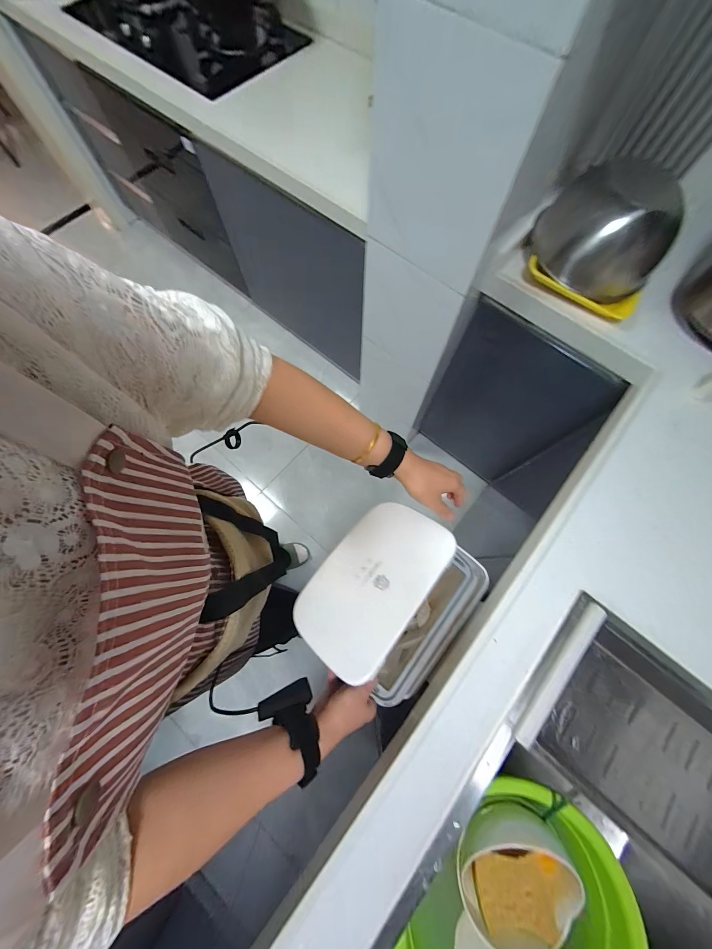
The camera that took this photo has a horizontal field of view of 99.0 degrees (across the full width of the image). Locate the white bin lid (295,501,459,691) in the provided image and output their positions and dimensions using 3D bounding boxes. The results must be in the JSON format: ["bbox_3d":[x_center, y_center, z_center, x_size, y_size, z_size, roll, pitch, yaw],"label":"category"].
[{"bbox_3d":[0.024,0.154,0.459,0.161,0.009,0.251,28,67,34],"label":"white bin lid"}]

